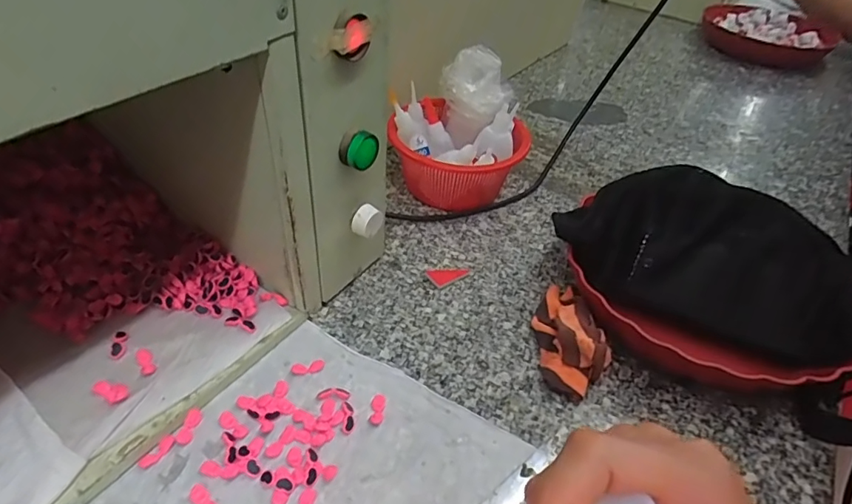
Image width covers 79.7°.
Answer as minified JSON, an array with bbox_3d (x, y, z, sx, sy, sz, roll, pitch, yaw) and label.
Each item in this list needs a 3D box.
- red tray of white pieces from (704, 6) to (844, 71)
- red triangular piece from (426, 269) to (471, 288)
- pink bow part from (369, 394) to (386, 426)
[{"bbox_3d":[0.661,-0.420,1.003,0.226,0.064,0.272,36,50,29],"label":"red tray of white pieces"},{"bbox_3d":[0.021,0.019,0.484,0.039,0.004,0.023,-20,48,-26],"label":"red triangular piece"},{"bbox_3d":[-0.035,0.114,0.372,0.011,0.004,0.024,7,42,0],"label":"pink bow part"}]

